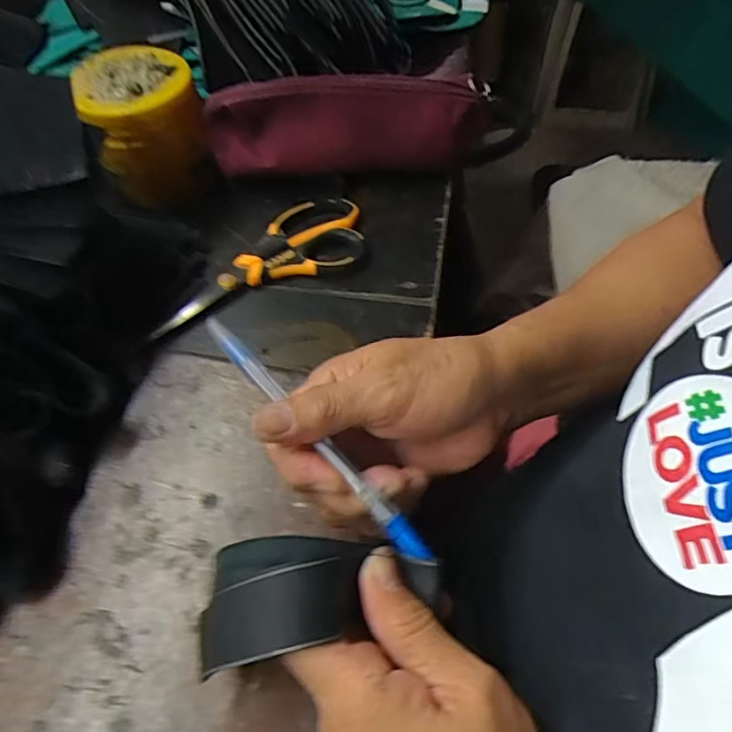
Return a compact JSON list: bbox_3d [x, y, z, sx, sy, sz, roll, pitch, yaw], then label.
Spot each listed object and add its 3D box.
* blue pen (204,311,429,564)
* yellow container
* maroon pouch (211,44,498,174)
[{"bbox_3d":[-0.026,0.027,0.242,0.009,0.007,0.146,-37,68,-23],"label":"blue pen"},{"bbox_3d":[-0.175,-0.195,0.455,0.088,0.086,0.086,-19,54,-9],"label":"yellow container"},{"bbox_3d":[-0.013,-0.189,0.447,0.217,0.089,0.036,-7,54,-1],"label":"maroon pouch"}]

